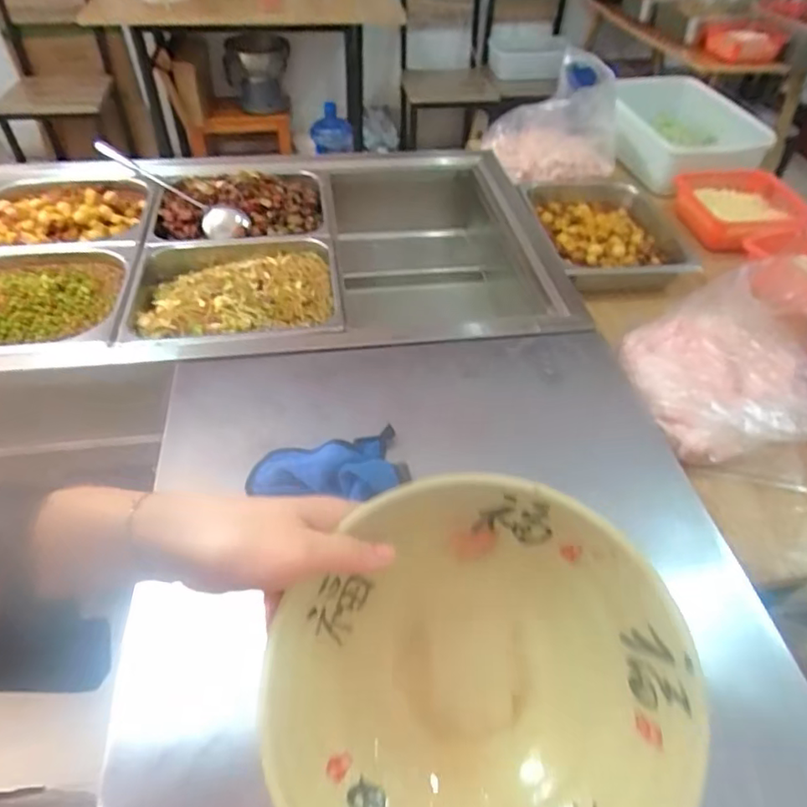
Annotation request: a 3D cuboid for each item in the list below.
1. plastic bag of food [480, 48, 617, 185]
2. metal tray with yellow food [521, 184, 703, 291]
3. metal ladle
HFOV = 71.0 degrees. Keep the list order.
[{"bbox_3d":[0.320,-0.600,1.193,0.249,0.216,0.158,-7,48,-9],"label":"plastic bag of food"},{"bbox_3d":[0.400,-0.324,1.076,0.267,0.062,0.318,-3,47,-5],"label":"metal tray with yellow food"},{"bbox_3d":[-0.438,-0.411,1.060,0.395,0.049,0.073,32,54,25],"label":"metal ladle"}]

